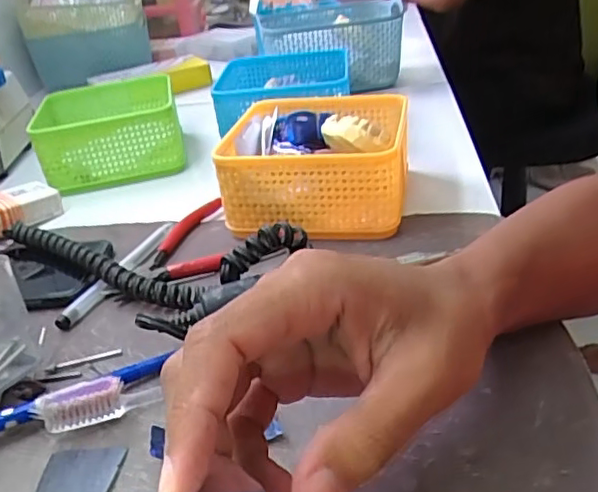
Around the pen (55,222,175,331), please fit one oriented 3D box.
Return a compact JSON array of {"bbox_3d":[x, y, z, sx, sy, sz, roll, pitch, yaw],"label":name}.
[{"bbox_3d":[-0.122,0.015,0.416,0.016,0.009,0.126,4,33,20],"label":"pen"}]

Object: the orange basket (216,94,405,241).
[{"bbox_3d":[0.016,-0.067,0.466,0.133,0.061,0.134,-2,31,11],"label":"orange basket"}]

